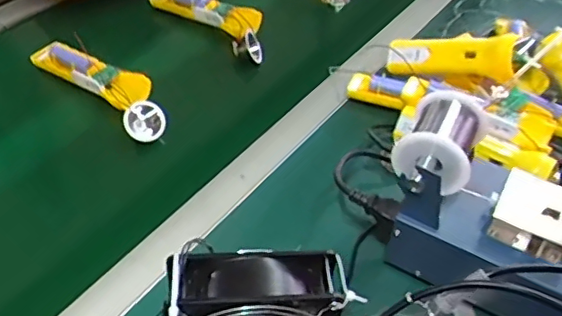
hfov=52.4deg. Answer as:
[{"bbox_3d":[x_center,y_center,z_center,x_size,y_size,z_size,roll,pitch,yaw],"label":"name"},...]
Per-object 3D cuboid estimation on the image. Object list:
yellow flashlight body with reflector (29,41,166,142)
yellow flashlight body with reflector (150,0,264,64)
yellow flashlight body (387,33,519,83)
[{"bbox_3d":[-0.215,-0.093,0.700,0.216,0.031,0.063,34,53,25],"label":"yellow flashlight body with reflector"},{"bbox_3d":[-0.093,-0.207,0.816,0.208,0.038,0.072,35,53,26],"label":"yellow flashlight body with reflector"},{"bbox_3d":[0.203,-0.125,0.690,0.160,0.050,0.041,7,41,36],"label":"yellow flashlight body"}]

